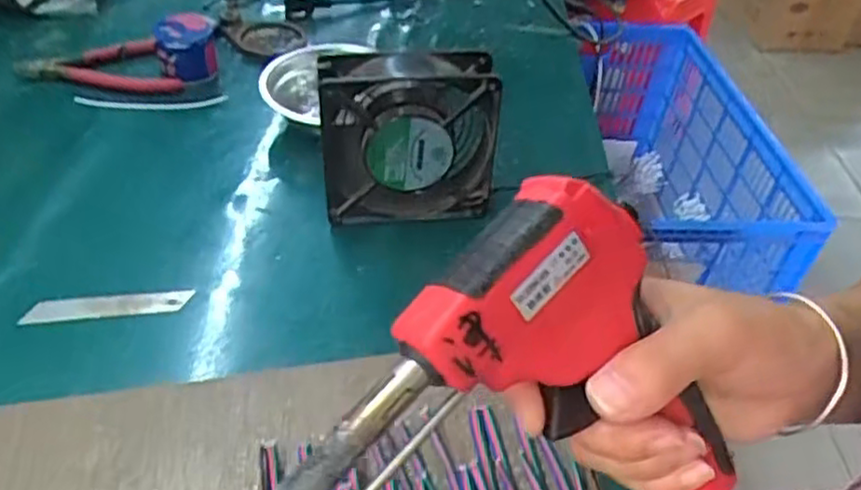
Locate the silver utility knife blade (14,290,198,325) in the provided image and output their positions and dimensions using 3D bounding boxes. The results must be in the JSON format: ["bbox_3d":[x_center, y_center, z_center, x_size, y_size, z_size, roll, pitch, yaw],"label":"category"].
[{"bbox_3d":[-0.206,0.039,0.456,0.098,0.007,0.017,-4,43,-13],"label":"silver utility knife blade"}]

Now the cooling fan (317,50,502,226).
[{"bbox_3d":[-0.016,-0.069,0.512,0.122,0.133,0.044,3,42,-5],"label":"cooling fan"}]

